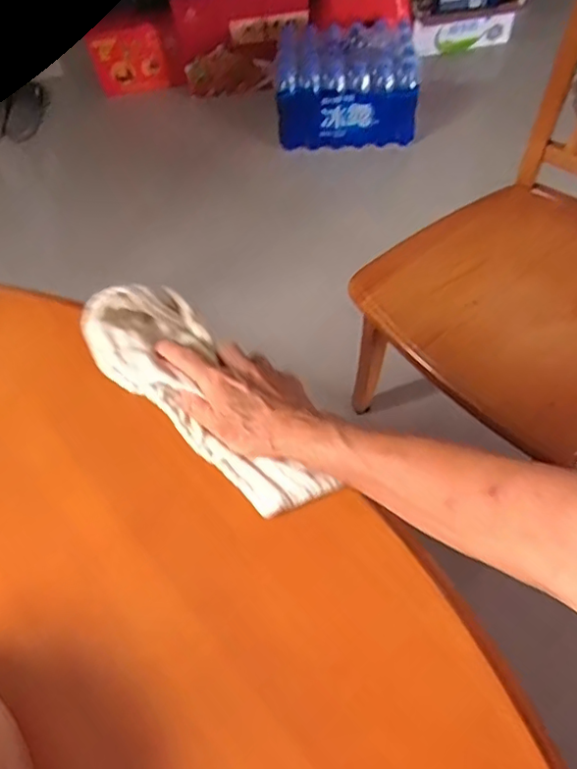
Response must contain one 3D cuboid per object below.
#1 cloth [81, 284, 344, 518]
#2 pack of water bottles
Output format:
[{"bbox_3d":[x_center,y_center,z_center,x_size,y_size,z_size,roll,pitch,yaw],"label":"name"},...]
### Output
[{"bbox_3d":[-0.069,0.008,0.470,0.088,0.034,0.249,-39,68,-16],"label":"cloth"},{"bbox_3d":[0.154,-0.794,1.575,0.360,0.194,0.253,-1,60,4],"label":"pack of water bottles"}]

